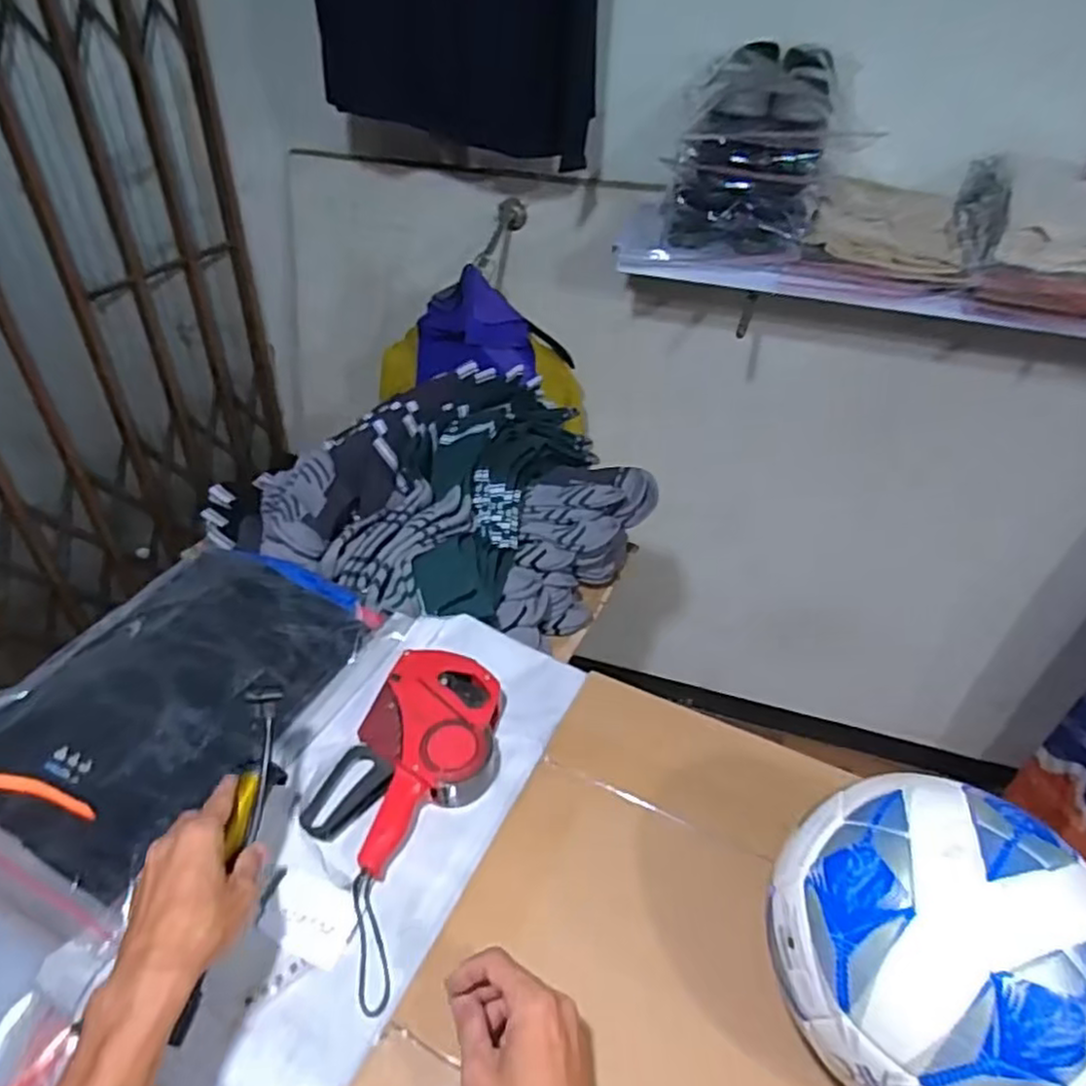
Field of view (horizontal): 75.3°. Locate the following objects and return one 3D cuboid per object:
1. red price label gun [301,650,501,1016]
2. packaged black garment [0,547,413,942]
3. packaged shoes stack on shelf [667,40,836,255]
[{"bbox_3d":[-0.136,0.228,0.652,0.138,0.051,0.288,15,41,14],"label":"red price label gun"},{"bbox_3d":[-0.384,0.148,0.727,0.284,0.052,0.405,21,43,20],"label":"packaged black garment"},{"bbox_3d":[0.344,-0.646,1.161,0.229,0.268,0.172,9,40,7],"label":"packaged shoes stack on shelf"}]

